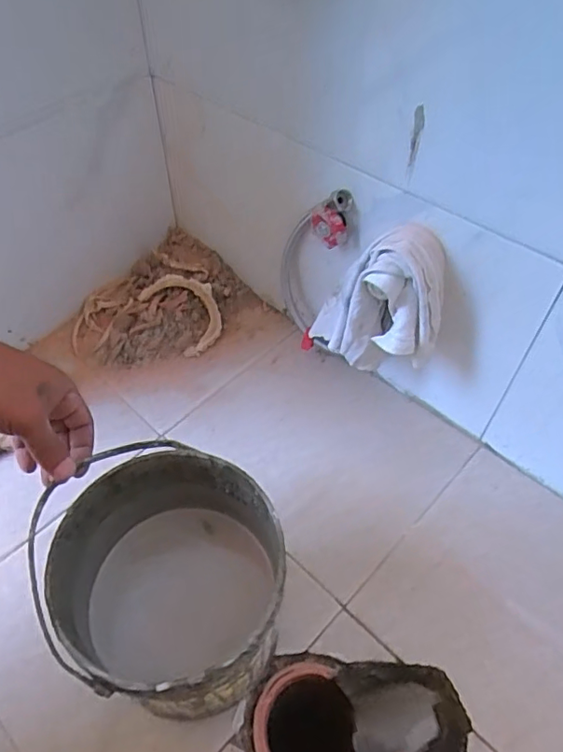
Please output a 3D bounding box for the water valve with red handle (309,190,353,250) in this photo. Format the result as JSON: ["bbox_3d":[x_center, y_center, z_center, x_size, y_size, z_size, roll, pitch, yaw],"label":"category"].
[{"bbox_3d":[0.054,-0.174,0.616,0.042,0.073,0.028,9,53,8],"label":"water valve with red handle"}]

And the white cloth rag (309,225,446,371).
[{"bbox_3d":[0.110,-0.077,0.600,0.128,0.168,0.078,28,57,20],"label":"white cloth rag"}]

